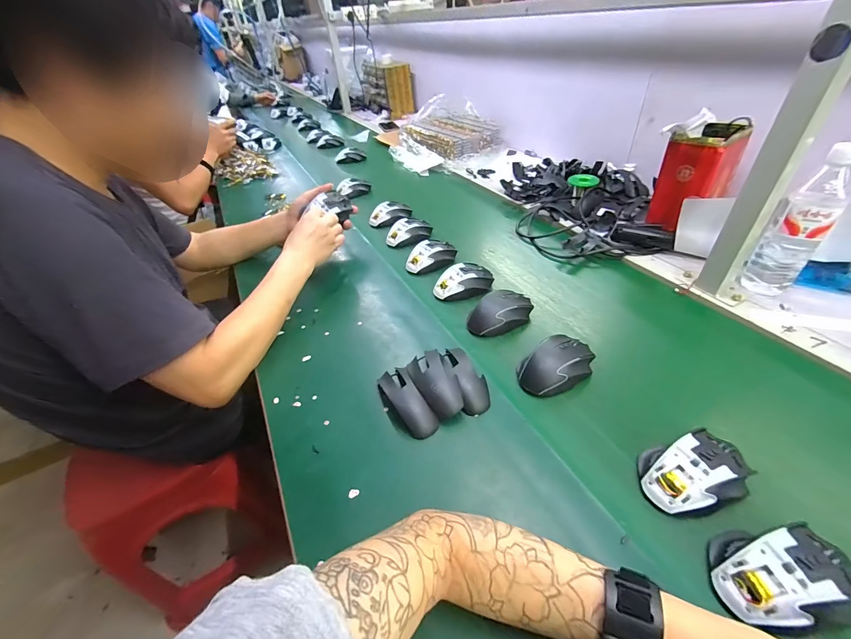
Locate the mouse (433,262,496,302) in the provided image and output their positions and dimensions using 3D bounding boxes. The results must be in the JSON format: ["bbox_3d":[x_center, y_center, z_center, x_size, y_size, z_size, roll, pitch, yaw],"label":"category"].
[{"bbox_3d":[0.073,-0.072,0.678,0.117,0.038,0.065,-17,43,-13],"label":"mouse"}]

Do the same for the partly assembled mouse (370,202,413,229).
[{"bbox_3d":[-0.092,-0.275,0.928,0.111,0.036,0.056,-25,45,-21],"label":"partly assembled mouse"}]

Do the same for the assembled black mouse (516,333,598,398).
[{"bbox_3d":[0.189,0.066,0.510,0.116,0.047,0.068,-24,45,-20],"label":"assembled black mouse"}]

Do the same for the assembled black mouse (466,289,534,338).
[{"bbox_3d":[0.127,-0.012,0.604,0.116,0.041,0.064,-20,43,-15],"label":"assembled black mouse"}]

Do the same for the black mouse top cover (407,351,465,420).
[{"bbox_3d":[0.011,0.085,0.492,0.057,0.034,0.109,-19,43,-15],"label":"black mouse top cover"}]

